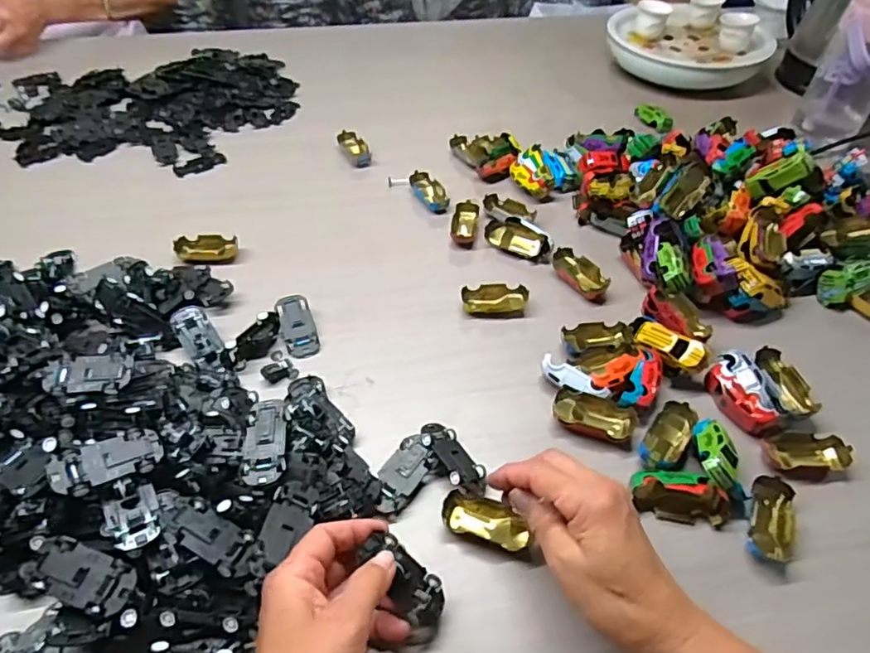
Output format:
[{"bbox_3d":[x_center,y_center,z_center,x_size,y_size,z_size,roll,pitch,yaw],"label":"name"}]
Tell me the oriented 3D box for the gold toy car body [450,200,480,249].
[{"bbox_3d":[0.033,-0.116,0.635,0.029,0.017,0.063,5,47,4],"label":"gold toy car body"}]

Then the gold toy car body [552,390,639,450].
[{"bbox_3d":[0.130,0.074,0.463,0.066,0.019,0.034,15,49,13],"label":"gold toy car body"}]

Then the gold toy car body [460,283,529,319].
[{"bbox_3d":[0.059,-0.027,0.557,0.064,0.014,0.034,-5,48,-6],"label":"gold toy car body"}]

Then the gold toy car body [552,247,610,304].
[{"bbox_3d":[0.149,-0.054,0.581,0.029,0.016,0.069,-24,52,-21],"label":"gold toy car body"}]

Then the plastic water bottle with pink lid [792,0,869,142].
[{"bbox_3d":[0.529,-0.313,0.695,0.097,0.163,0.085,18,50,15],"label":"plastic water bottle with pink lid"}]

